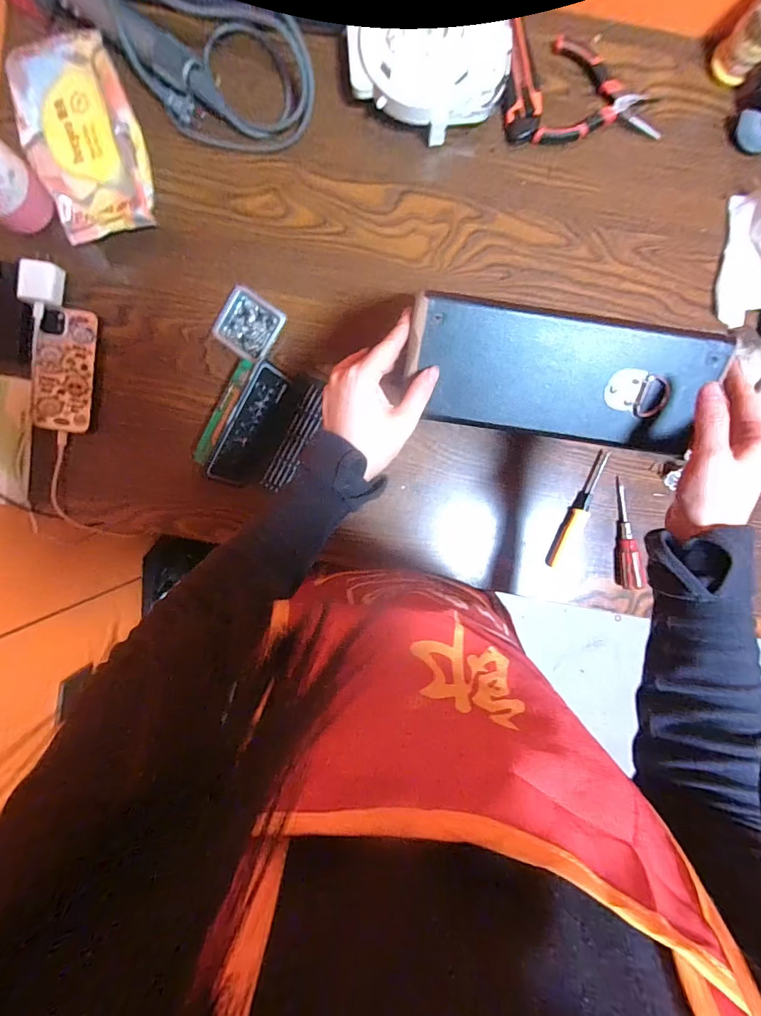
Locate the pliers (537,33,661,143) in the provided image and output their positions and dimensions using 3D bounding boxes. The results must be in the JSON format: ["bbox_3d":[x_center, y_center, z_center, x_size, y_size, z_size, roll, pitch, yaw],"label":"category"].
[{"bbox_3d":[0.248,-0.474,0.477,0.144,0.015,0.098,-4,96,0],"label":"pliers"}]

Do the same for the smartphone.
[{"bbox_3d":[-0.372,-0.162,0.496,0.060,0.010,0.140,7,96,-19],"label":"smartphone"}]

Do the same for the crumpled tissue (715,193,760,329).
[{"bbox_3d":[0.431,-0.288,0.487,0.053,0.031,0.140,3,96,-1],"label":"crumpled tissue"}]

